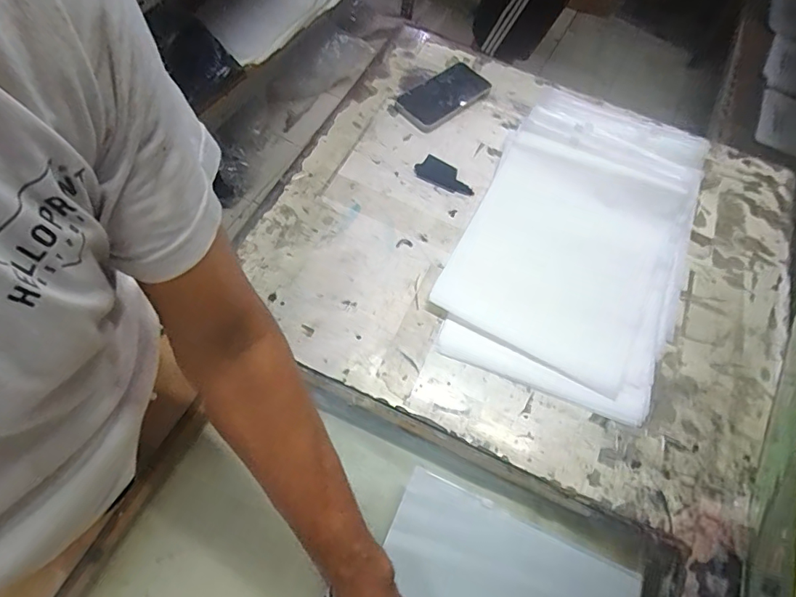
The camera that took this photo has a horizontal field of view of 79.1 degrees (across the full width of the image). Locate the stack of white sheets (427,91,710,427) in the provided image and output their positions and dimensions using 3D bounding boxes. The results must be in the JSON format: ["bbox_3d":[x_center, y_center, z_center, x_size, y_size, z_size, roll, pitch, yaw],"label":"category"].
[{"bbox_3d":[0.256,-0.098,0.668,0.294,0.030,0.494,24,66,8],"label":"stack of white sheets"}]

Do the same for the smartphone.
[{"bbox_3d":[0.075,-0.330,0.788,0.160,0.010,0.088,-39,73,-22],"label":"smartphone"}]

